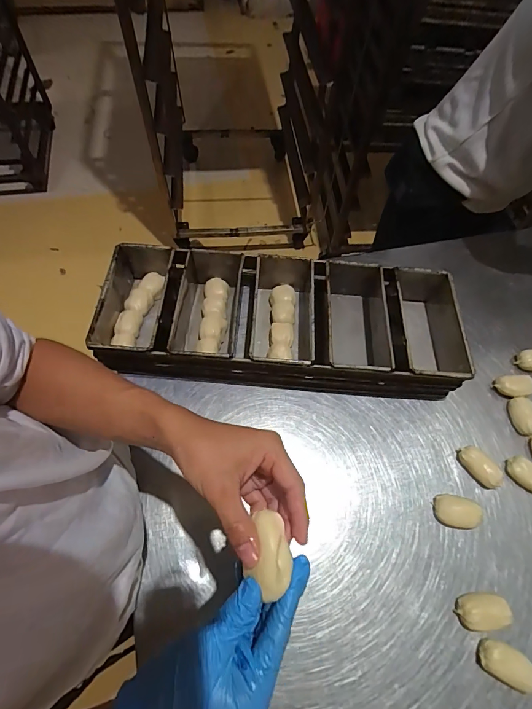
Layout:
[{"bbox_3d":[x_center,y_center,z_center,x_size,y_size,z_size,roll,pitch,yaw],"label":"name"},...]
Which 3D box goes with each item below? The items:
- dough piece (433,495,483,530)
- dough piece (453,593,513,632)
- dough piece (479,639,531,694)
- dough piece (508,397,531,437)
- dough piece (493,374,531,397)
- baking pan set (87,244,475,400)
[{"bbox_3d":[0.280,0.230,0.517,0.057,0.028,0.041,10,61,3],"label":"dough piece"},{"bbox_3d":[0.283,0.336,0.463,0.064,0.022,0.037,-6,62,-6],"label":"dough piece"},{"bbox_3d":[0.301,0.388,0.445,0.066,0.029,0.039,26,63,11],"label":"dough piece"},{"bbox_3d":[0.433,0.104,0.593,0.035,0.024,0.062,0,61,-2],"label":"dough piece"},{"bbox_3d":[0.431,0.056,0.616,0.056,0.033,0.037,-4,62,-5],"label":"dough piece"},{"bbox_3d":[0.027,-0.058,0.619,0.600,0.101,0.217,5,61,0],"label":"baking pan set"}]

